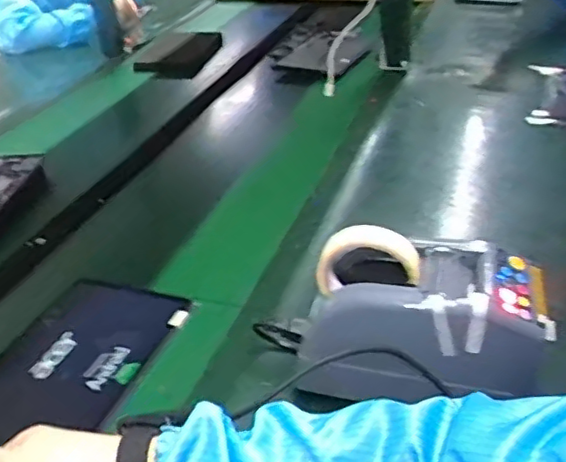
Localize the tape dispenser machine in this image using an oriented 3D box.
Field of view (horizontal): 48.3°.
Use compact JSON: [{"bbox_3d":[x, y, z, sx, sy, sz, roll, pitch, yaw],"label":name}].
[{"bbox_3d":[0.119,0.077,0.587,0.228,0.152,0.104,6,35,14],"label":"tape dispenser machine"}]

